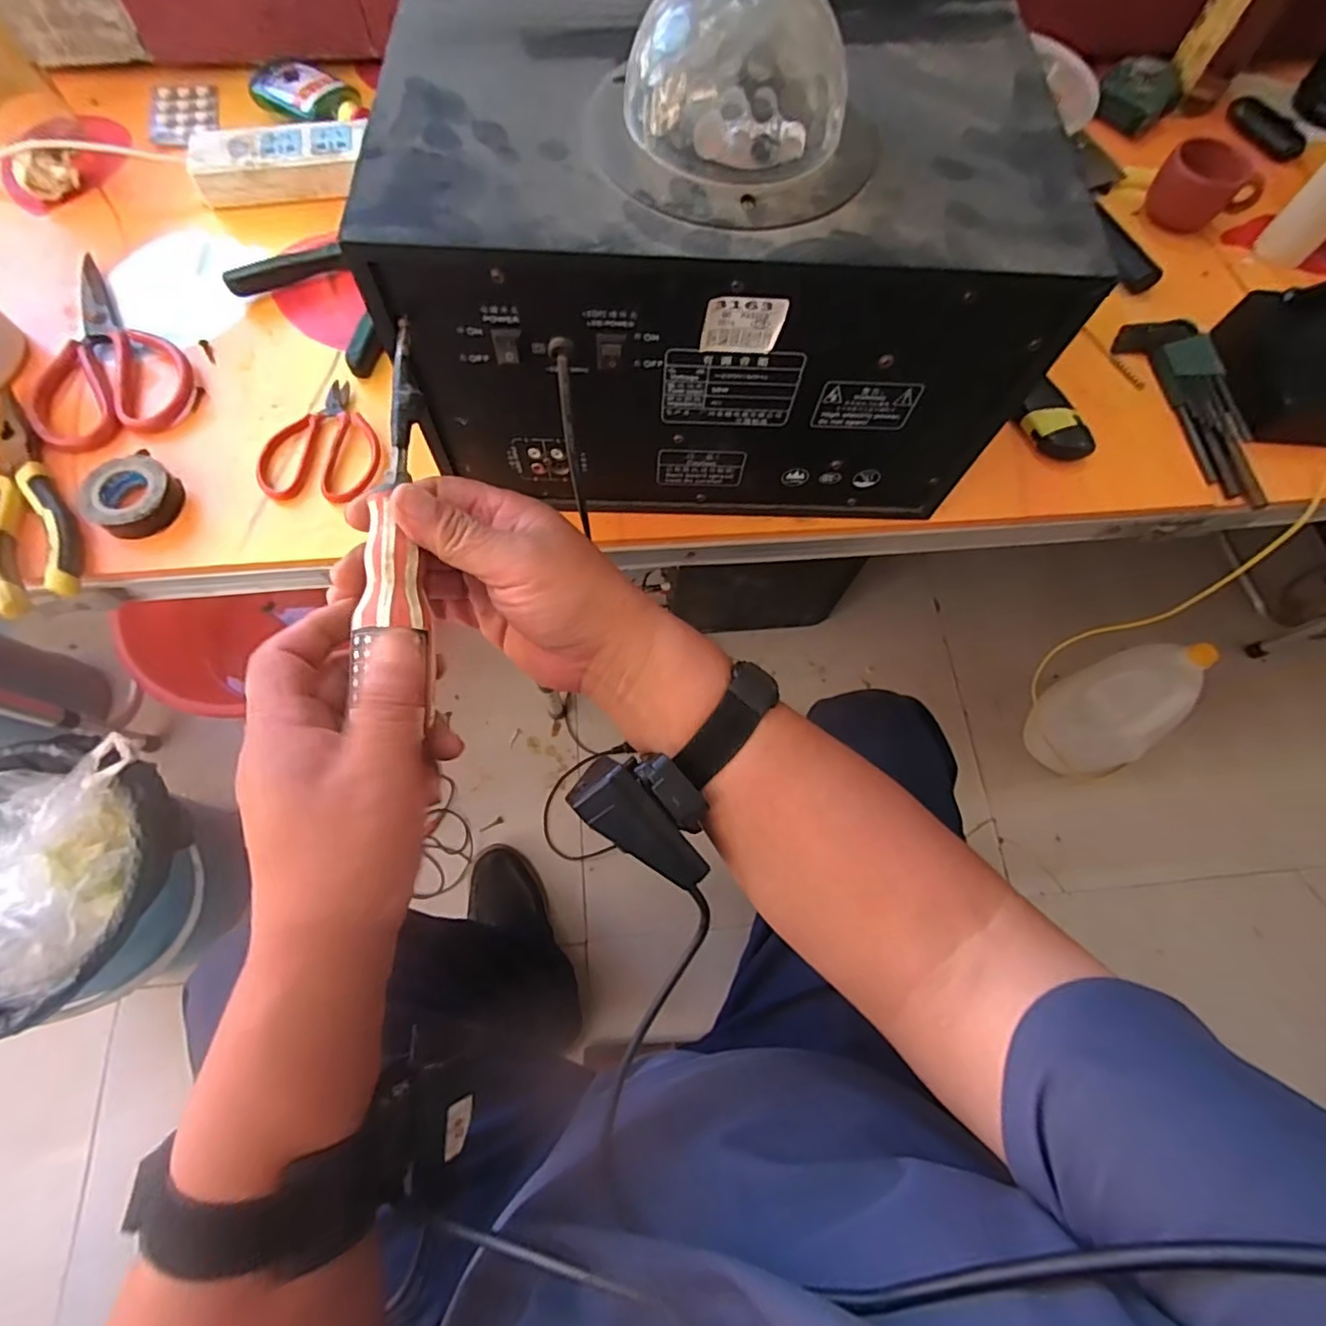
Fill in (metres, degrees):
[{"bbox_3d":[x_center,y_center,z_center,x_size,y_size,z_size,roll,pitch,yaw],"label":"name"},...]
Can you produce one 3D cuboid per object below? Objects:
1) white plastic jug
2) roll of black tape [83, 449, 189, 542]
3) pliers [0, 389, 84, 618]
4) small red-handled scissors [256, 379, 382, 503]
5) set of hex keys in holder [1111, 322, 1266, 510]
[{"bbox_3d":[0.617,0.069,0.835,0.131,0.215,0.133,-15,71,-7],"label":"white plastic jug"},{"bbox_3d":[-0.359,-0.114,0.415,0.050,0.023,0.054,1,70,-2],"label":"roll of black tape"},{"bbox_3d":[-0.433,-0.110,0.412,0.046,0.021,0.177,-27,73,-11],"label":"pliers"},{"bbox_3d":[-0.243,-0.162,0.444,0.078,0.011,0.101,7,70,0],"label":"small red-handled scissors"},{"bbox_3d":[0.439,-0.209,0.491,0.053,0.024,0.179,-13,71,-7],"label":"set of hex keys in holder"}]

